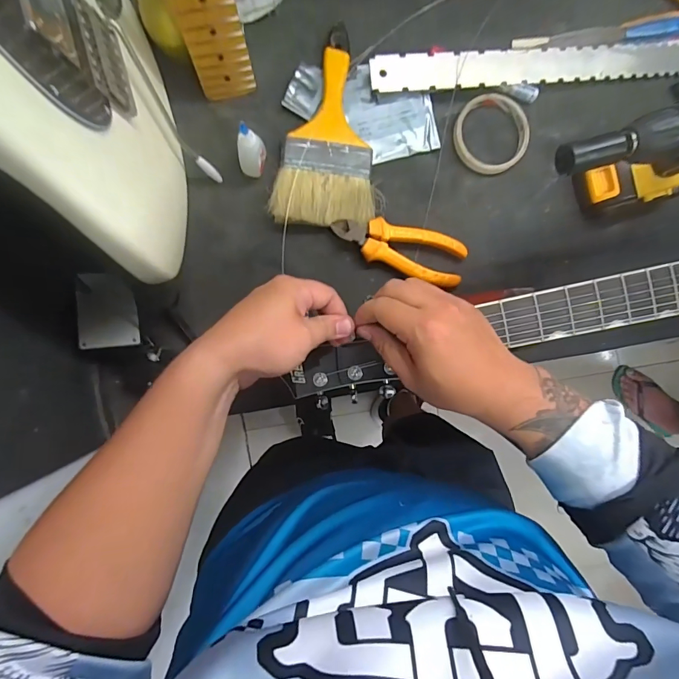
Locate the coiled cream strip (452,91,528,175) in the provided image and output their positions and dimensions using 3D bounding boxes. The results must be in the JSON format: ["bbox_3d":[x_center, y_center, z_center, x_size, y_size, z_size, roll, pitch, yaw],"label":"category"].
[{"bbox_3d":[0.176,-0.236,0.468,0.086,0.008,0.086,-4,91,-3],"label":"coiled cream strip"}]

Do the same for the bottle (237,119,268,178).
[{"bbox_3d":[-0.089,-0.190,0.414,0.028,0.081,0.024,-15,92,-3],"label":"bottle"}]

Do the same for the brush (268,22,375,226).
[{"bbox_3d":[-0.022,-0.229,0.446,0.108,0.024,0.205,-4,91,-3],"label":"brush"}]

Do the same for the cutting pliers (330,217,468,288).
[{"bbox_3d":[0.068,-0.103,0.458,0.149,0.025,0.052,17,90,-4],"label":"cutting pliers"}]

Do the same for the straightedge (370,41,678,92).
[{"bbox_3d":[0.235,-0.313,0.463,0.403,0.006,0.040,-8,97,-7],"label":"straightedge"}]

